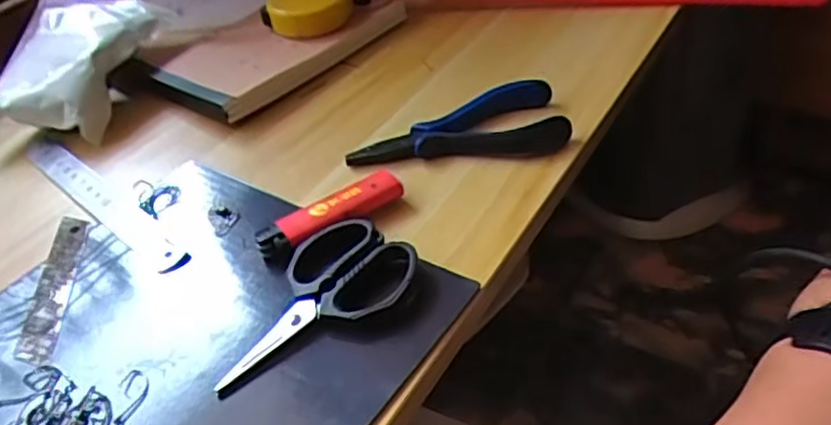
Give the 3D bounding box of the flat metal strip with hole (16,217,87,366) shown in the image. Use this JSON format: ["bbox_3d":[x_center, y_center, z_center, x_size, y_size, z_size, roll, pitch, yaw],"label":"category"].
[{"bbox_3d":[-0.177,0.034,0.328,0.017,0.004,0.098,-13,39,-2],"label":"flat metal strip with hole"}]

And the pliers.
[{"bbox_3d":[0.024,-0.046,0.379,0.122,0.021,0.046,-14,39,-3],"label":"pliers"}]

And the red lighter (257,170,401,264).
[{"bbox_3d":[-0.042,0.002,0.333,0.077,0.015,0.021,-26,42,-17],"label":"red lighter"}]

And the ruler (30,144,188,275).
[{"bbox_3d":[-0.180,-0.010,0.376,0.162,0.004,0.017,26,52,37],"label":"ruler"}]

